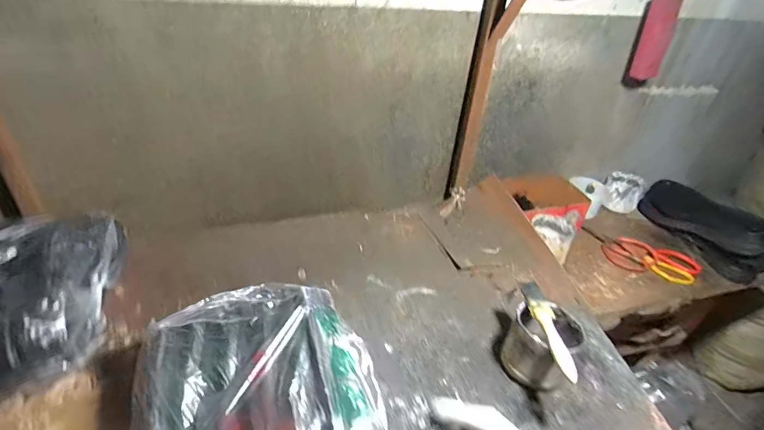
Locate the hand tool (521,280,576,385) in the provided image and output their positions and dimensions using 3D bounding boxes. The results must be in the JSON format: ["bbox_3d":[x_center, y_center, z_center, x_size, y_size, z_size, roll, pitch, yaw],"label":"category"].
[{"bbox_3d":[0.221,0.145,0.534,0.027,0.015,0.149,0,34,-6],"label":"hand tool"}]

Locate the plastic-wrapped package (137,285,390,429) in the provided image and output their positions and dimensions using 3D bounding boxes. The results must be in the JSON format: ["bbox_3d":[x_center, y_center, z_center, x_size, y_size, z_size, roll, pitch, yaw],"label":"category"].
[{"bbox_3d":[-0.123,0.197,0.436,0.240,0.067,0.280,-10,36,-20],"label":"plastic-wrapped package"}]

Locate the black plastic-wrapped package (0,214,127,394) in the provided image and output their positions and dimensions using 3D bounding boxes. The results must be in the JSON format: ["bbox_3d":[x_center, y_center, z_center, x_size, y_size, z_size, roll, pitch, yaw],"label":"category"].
[{"bbox_3d":[-0.517,0.105,0.567,0.223,0.118,0.289,-7,35,-16],"label":"black plastic-wrapped package"}]

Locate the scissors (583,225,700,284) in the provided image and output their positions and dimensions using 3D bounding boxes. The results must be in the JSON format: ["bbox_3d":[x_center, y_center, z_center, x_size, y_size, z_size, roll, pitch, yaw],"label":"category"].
[{"bbox_3d":[0.564,0.087,0.888,0.229,0.013,0.108,19,36,21],"label":"scissors"}]

